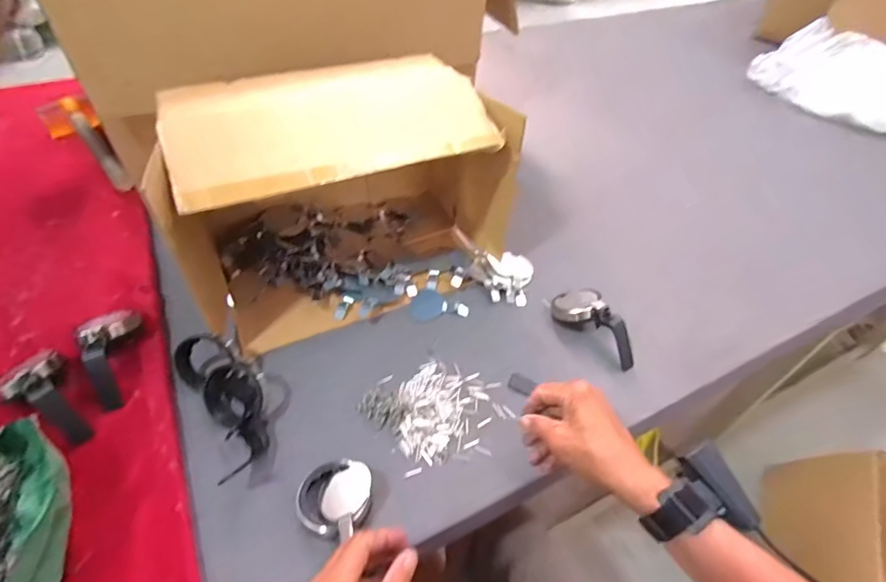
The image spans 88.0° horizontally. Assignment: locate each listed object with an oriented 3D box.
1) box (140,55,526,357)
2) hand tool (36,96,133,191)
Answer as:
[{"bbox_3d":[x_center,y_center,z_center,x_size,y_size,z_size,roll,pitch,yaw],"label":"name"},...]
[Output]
[{"bbox_3d":[-0.130,-0.129,0.618,0.397,0.244,0.230,-17,52,-19],"label":"box"},{"bbox_3d":[-0.621,-0.257,0.801,0.078,0.045,0.306,-33,58,-28],"label":"hand tool"}]

